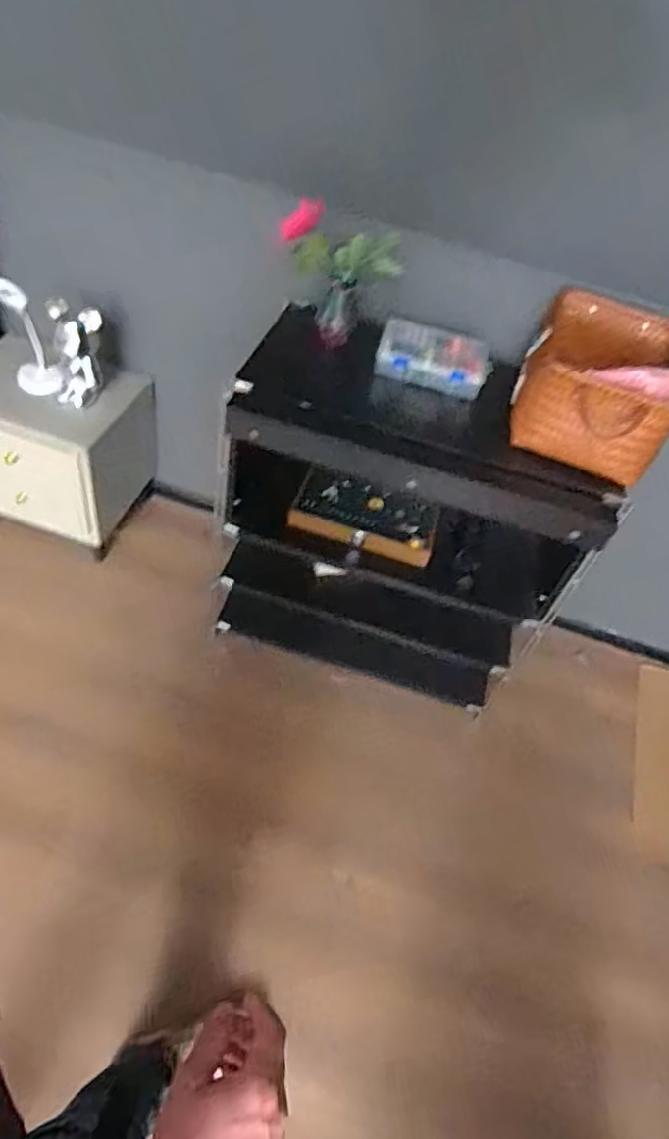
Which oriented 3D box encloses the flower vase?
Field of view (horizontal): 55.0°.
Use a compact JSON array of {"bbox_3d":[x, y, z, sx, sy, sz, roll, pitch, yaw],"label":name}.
[{"bbox_3d":[0.007,-0.622,1.360,0.246,0.273,0.109,16,47,2],"label":"flower vase"}]

